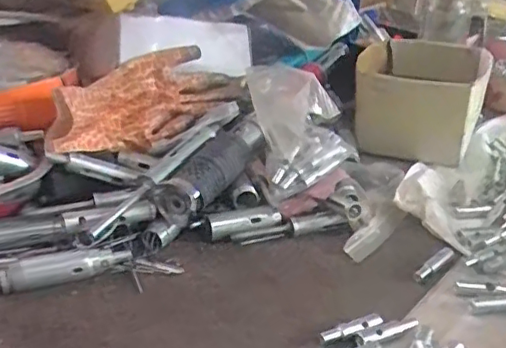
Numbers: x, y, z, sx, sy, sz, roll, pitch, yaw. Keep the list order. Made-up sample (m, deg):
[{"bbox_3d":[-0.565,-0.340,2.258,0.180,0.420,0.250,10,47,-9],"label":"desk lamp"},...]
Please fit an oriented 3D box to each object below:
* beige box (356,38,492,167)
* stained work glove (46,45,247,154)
[{"bbox_3d":[0.205,-0.103,0.726,0.139,0.081,0.184,7,30,12],"label":"beige box"},{"bbox_3d":[-0.104,-0.073,0.587,0.213,0.069,0.078,-15,32,-26],"label":"stained work glove"}]

